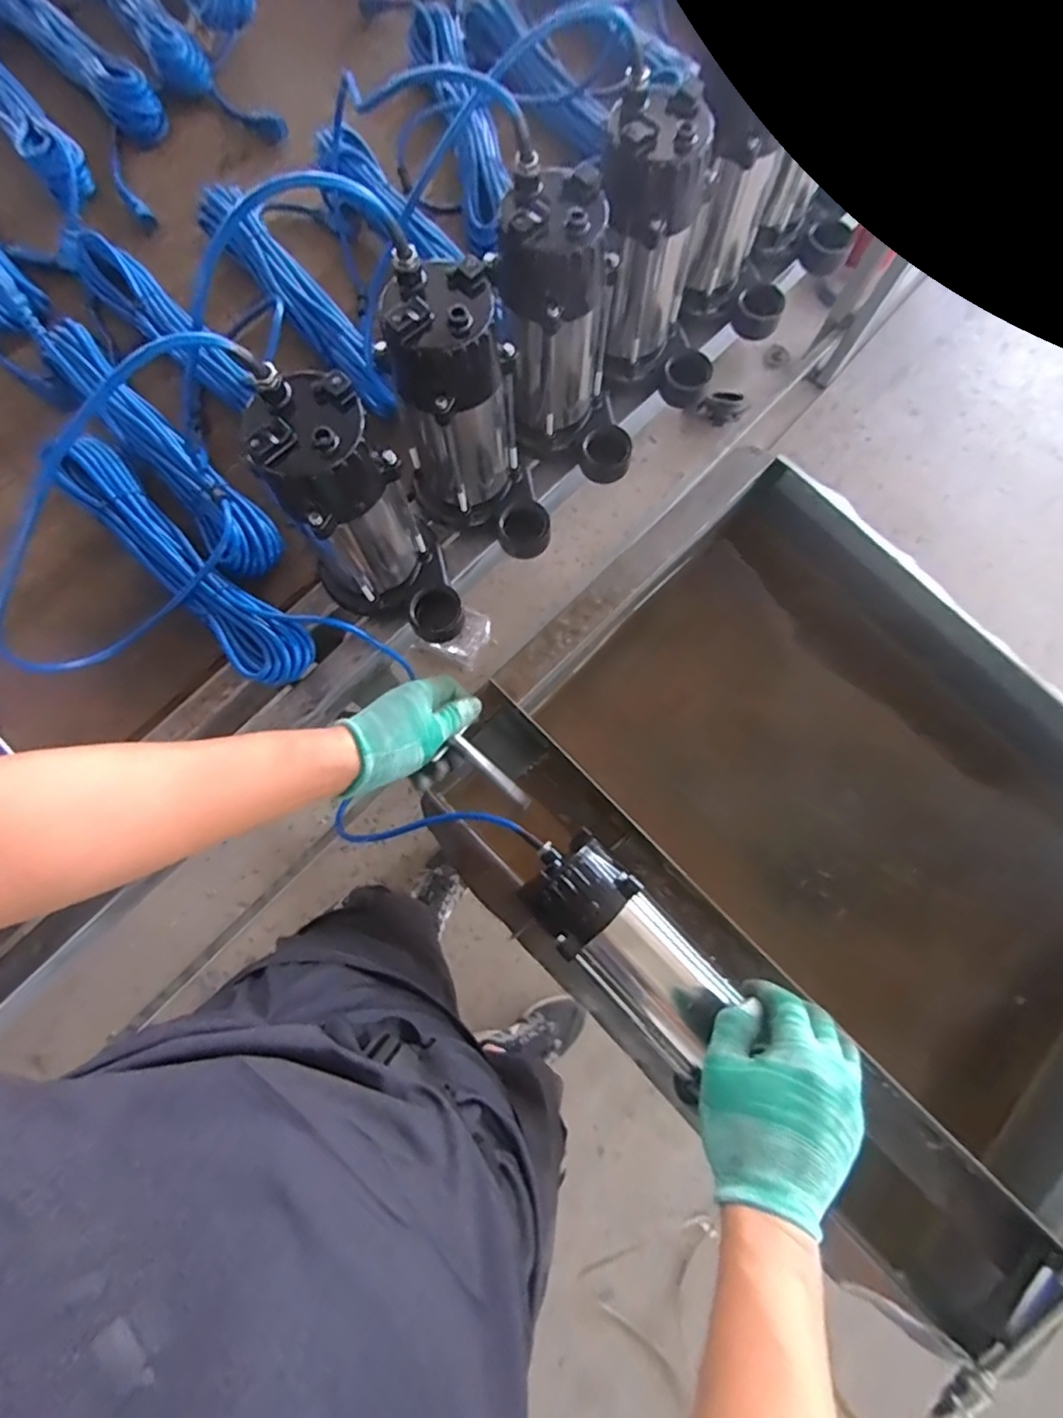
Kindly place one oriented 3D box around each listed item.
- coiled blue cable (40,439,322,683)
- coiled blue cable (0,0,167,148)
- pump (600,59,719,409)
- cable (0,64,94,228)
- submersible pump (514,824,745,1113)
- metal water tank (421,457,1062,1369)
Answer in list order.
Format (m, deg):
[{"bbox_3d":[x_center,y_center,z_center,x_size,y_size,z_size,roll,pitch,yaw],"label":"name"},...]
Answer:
[{"bbox_3d":[-0.361,-0.150,0.610,0.340,0.061,0.071,42,80,7],"label":"coiled blue cable"},{"bbox_3d":[-0.606,-0.847,0.727,0.372,0.078,0.082,44,80,7],"label":"coiled blue cable"},{"bbox_3d":[0.135,-0.426,0.568,0.158,0.217,0.096,18,78,3],"label":"pump"},{"bbox_3d":[-0.638,-0.735,0.710,0.063,0.044,0.371,-39,81,-9],"label":"cable"},{"bbox_3d":[0.086,0.210,0.503,0.087,0.077,0.211,-37,82,-8],"label":"submersible pump"},{"bbox_3d":[0.319,0.176,0.712,0.613,0.272,0.742,-41,82,-9],"label":"metal water tank"}]

